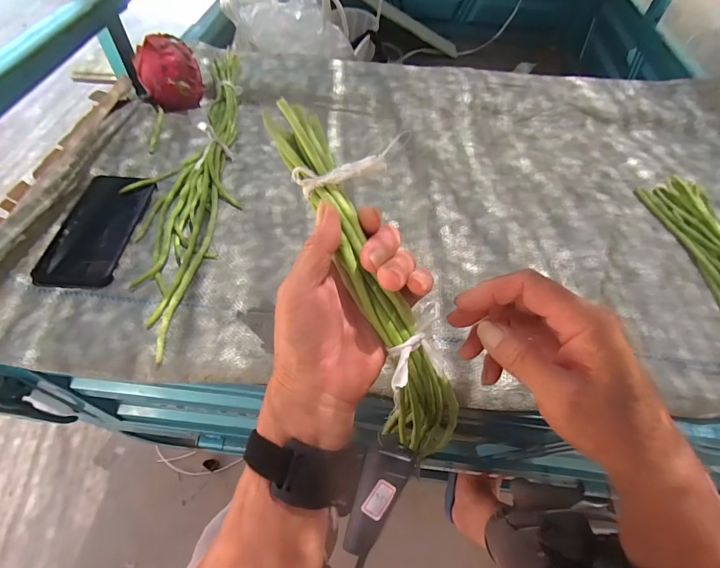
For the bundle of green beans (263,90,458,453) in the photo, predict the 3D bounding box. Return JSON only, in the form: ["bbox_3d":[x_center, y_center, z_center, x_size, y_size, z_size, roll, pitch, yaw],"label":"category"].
[{"bbox_3d":[0.004,-0.016,0.275,0.060,0.046,0.266,-22,83,-15],"label":"bundle of green beans"}]

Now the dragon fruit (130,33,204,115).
[{"bbox_3d":[-0.307,-0.339,0.611,0.093,0.087,0.101,-21,60,-15],"label":"dragon fruit"}]

